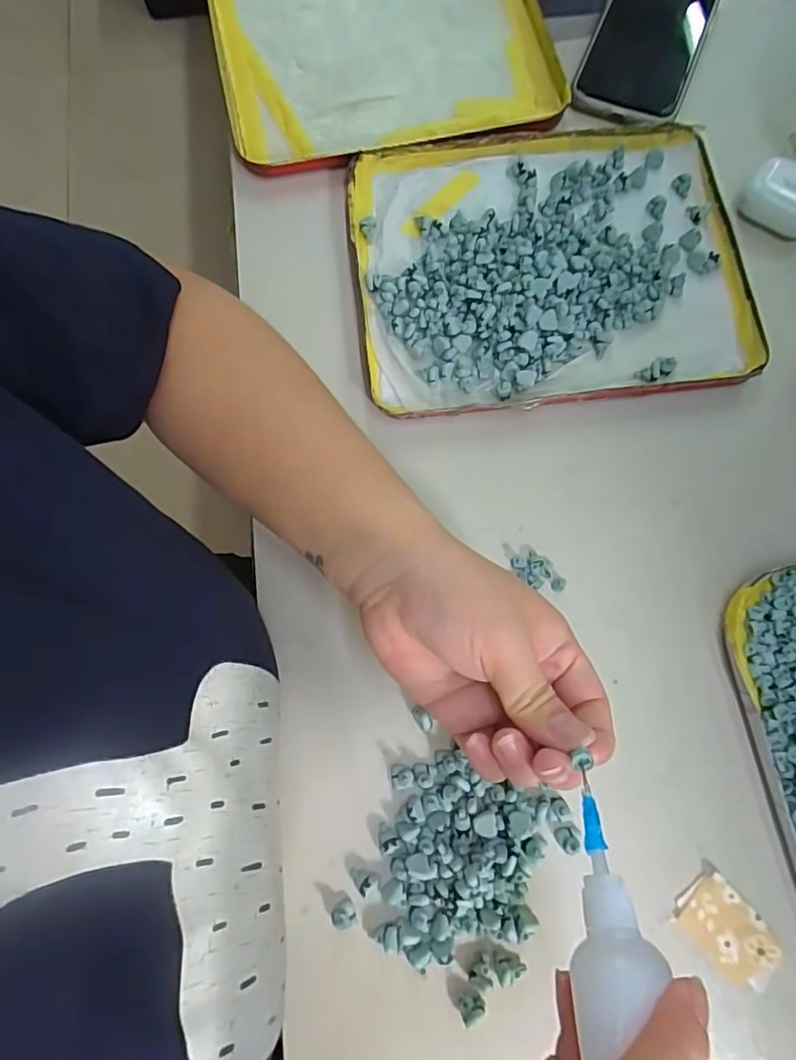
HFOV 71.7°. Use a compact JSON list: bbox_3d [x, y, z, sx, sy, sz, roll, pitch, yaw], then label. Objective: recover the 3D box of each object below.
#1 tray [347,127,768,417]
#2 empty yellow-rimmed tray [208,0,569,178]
[{"bbox_3d":[0.097,-0.177,0.357,0.247,0.019,0.200,-7,76,-1],"label":"tray"},{"bbox_3d":[-0.016,-0.386,0.426,0.240,0.039,0.268,-11,76,-2],"label":"empty yellow-rimmed tray"}]

